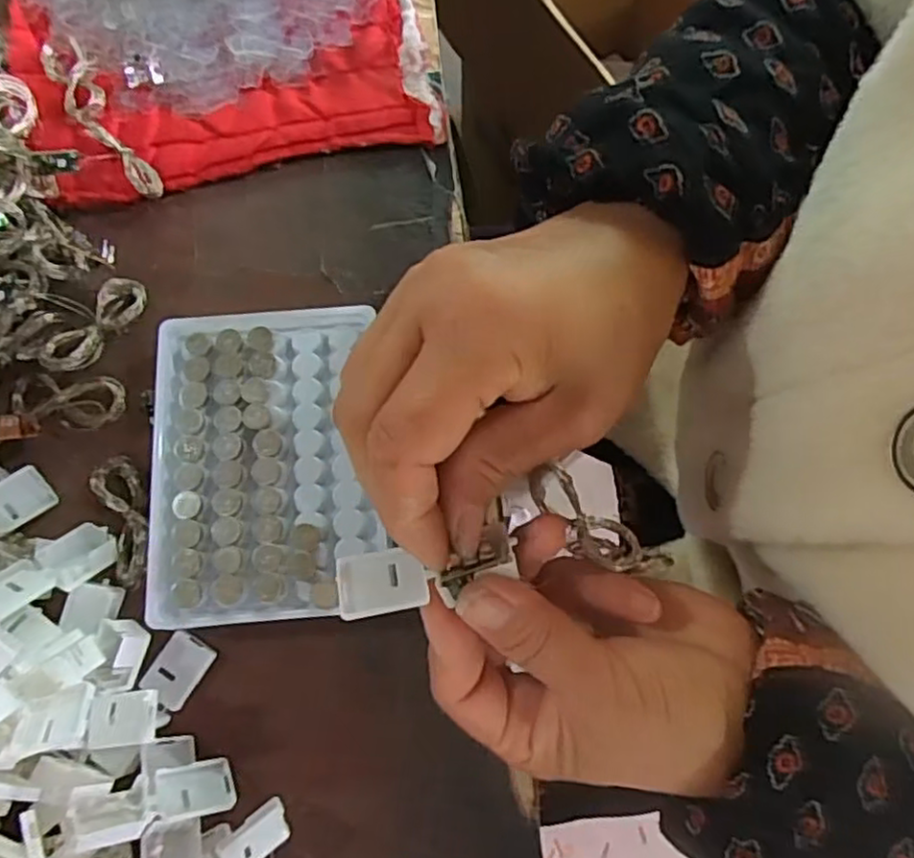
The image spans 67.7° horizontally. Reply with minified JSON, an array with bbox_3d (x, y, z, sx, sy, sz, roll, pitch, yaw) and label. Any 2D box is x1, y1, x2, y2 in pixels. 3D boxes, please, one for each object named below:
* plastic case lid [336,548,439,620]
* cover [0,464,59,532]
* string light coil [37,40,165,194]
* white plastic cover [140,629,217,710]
[{"bbox_3d":[-0.022,0.046,0.209,0.029,0.008,0.019,-10,75,-2],"label":"plastic case lid"},{"bbox_3d":[-0.184,0.030,0.283,0.028,0.004,0.020,-36,98,-21],"label":"cover"},{"bbox_3d":[-0.178,-0.157,0.339,0.022,0.012,0.109,-35,77,-9],"label":"string light coil"},{"bbox_3d":[-0.114,0.098,0.278,0.020,0.004,0.027,32,77,9],"label":"white plastic cover"}]

